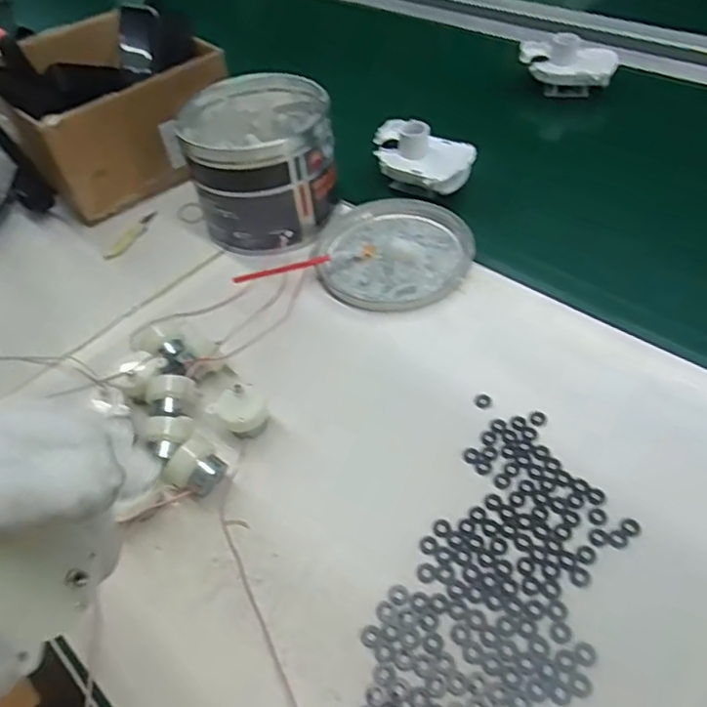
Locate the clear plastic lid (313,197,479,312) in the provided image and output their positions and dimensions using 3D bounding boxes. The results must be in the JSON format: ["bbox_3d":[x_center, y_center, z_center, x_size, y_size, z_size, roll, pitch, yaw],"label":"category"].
[{"bbox_3d":[0.032,-0.089,0.501,0.124,0.012,0.134,-19,50,-10],"label":"clear plastic lid"}]

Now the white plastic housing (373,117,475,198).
[{"bbox_3d":[0.062,-0.182,0.556,0.096,0.052,0.065,14,52,18],"label":"white plastic housing"}]

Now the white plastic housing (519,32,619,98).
[{"bbox_3d":[0.237,-0.325,0.658,0.104,0.061,0.045,17,53,20],"label":"white plastic housing"}]

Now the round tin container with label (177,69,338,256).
[{"bbox_3d":[-0.081,-0.169,0.529,0.119,0.101,0.142,-11,49,-3],"label":"round tin container with label"}]

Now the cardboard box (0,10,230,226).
[{"bbox_3d":[-0.256,-0.258,0.624,0.196,0.109,0.212,-31,53,-19],"label":"cardboard box"}]

